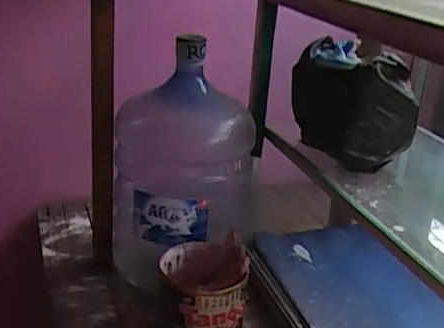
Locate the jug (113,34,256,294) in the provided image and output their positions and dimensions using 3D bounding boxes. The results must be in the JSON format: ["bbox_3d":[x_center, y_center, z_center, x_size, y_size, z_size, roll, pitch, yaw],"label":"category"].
[{"bbox_3d":[-0.071,0.021,1.093,0.252,0.483,0.235,1,22,-10],"label":"jug"}]

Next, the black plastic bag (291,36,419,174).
[{"bbox_3d":[0.227,-0.107,1.014,0.151,0.185,0.184,-1,22,-14],"label":"black plastic bag"}]

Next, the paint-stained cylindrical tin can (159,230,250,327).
[{"bbox_3d":[-0.034,0.233,1.003,0.141,0.182,0.156,6,22,-1],"label":"paint-stained cylindrical tin can"}]

